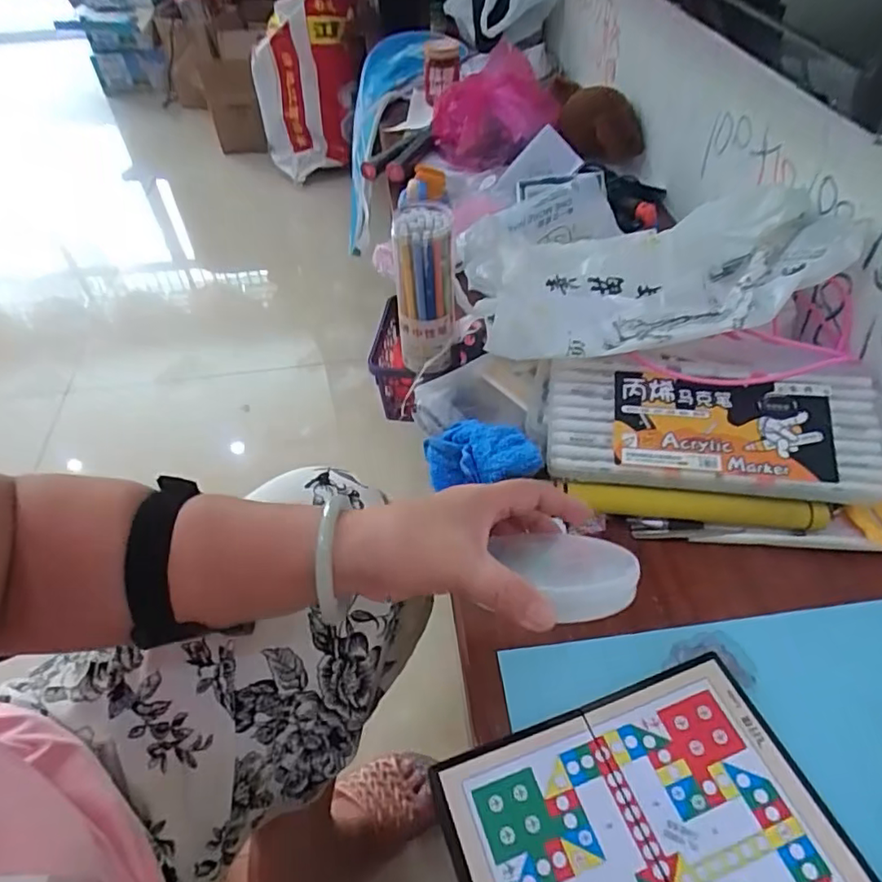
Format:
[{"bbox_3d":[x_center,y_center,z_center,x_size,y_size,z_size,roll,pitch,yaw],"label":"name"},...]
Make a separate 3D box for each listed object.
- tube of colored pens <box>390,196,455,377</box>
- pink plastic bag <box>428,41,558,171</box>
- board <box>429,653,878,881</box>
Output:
[{"bbox_3d":[-0.016,-0.148,0.592,0.057,0.160,0.070,-4,49,0],"label":"tube of colored pens"},{"bbox_3d":[0.094,-0.519,0.919,0.161,0.118,0.162,-36,57,-25],"label":"pink plastic bag"},{"bbox_3d":[0.131,0.253,0.330,0.214,0.011,0.207,-17,51,-11],"label":"board"}]

